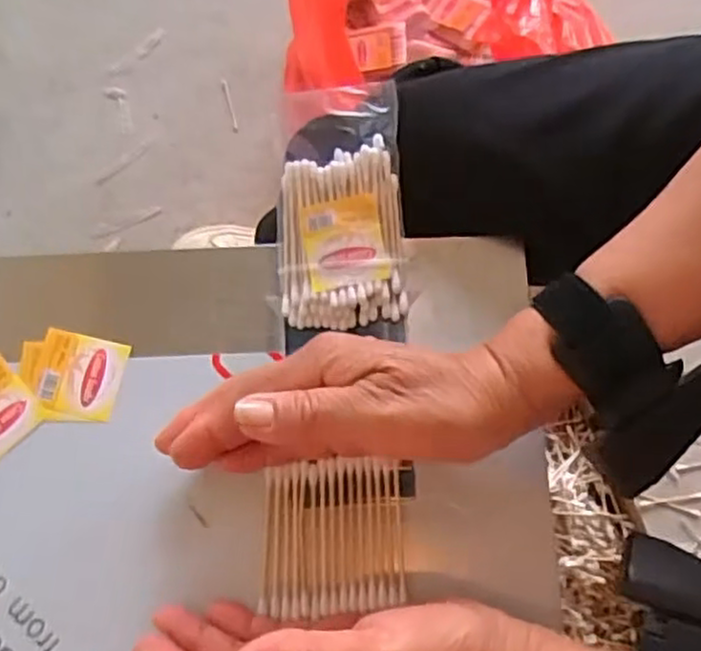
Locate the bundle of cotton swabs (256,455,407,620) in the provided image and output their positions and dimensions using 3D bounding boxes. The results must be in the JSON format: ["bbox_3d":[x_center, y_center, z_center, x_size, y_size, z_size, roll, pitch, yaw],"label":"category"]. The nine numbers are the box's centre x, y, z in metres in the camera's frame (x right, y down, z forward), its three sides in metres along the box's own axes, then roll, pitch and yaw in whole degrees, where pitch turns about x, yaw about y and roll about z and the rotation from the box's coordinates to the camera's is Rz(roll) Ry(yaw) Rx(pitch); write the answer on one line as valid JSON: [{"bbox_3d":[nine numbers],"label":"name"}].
[{"bbox_3d":[-0.009,0.100,0.339,0.066,0.006,0.066,-3,76,-2],"label":"bundle of cotton swabs"}]

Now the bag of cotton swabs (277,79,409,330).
[{"bbox_3d":[-0.006,-0.060,0.364,0.062,0.032,0.118,-3,76,-2],"label":"bag of cotton swabs"}]

